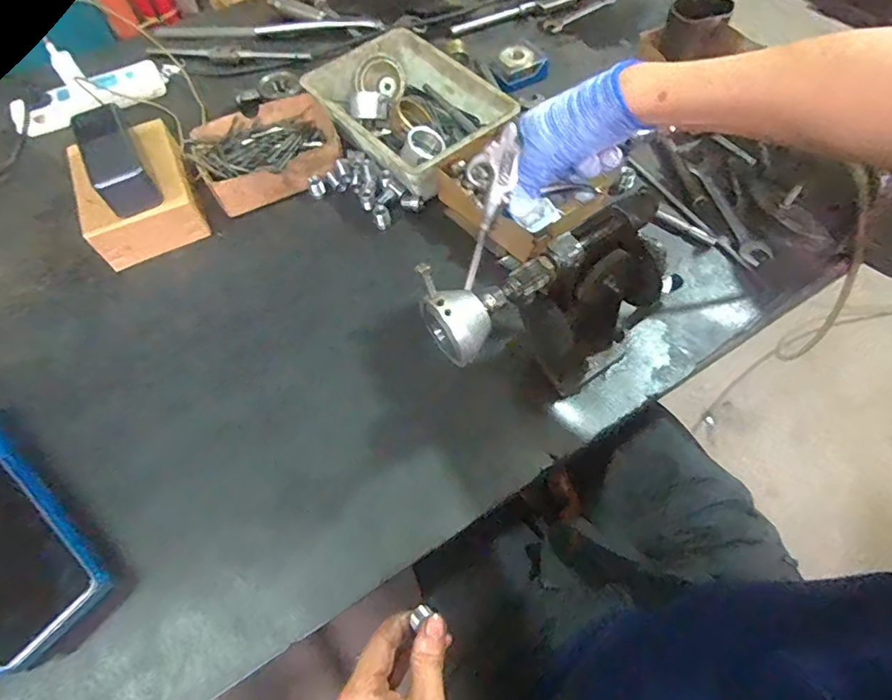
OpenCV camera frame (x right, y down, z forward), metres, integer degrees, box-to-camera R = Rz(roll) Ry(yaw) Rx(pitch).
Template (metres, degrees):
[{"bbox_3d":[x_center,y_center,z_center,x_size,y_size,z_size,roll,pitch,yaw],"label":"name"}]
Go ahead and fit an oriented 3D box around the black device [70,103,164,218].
[{"bbox_3d":[-0.370,-0.213,0.565,0.054,0.046,0.135,-29,62,-14],"label":"black device"}]

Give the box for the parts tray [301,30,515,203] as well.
[{"bbox_3d":[-0.048,-0.305,0.656,0.171,0.071,0.241,-37,66,-18],"label":"parts tray"}]

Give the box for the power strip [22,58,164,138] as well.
[{"bbox_3d":[-0.509,-0.371,0.728,0.191,0.034,0.057,-27,63,-13],"label":"power strip"}]

